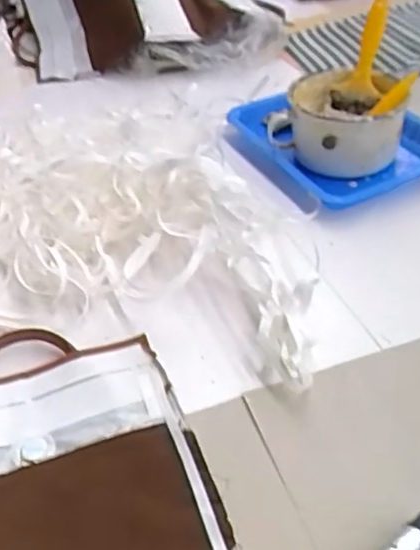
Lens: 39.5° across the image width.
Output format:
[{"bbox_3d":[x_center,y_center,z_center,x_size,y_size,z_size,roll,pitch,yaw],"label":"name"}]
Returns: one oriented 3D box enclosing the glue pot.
[{"bbox_3d":[0.152,-0.187,0.717,0.120,0.085,0.141,-17,44,-13],"label":"glue pot"}]

